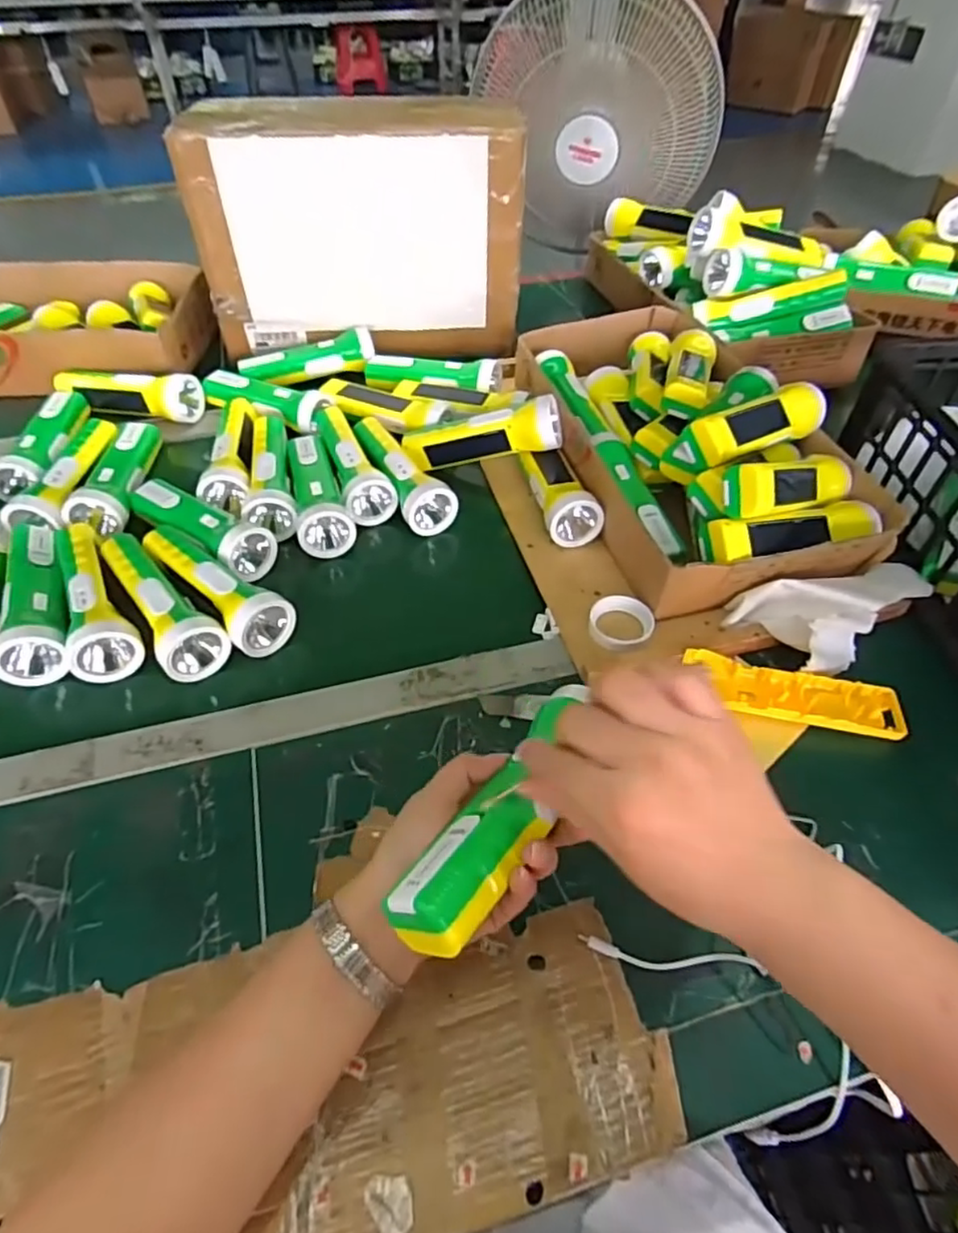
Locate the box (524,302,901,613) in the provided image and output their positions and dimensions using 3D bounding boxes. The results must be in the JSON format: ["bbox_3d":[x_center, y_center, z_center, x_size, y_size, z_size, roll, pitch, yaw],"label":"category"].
[{"bbox_3d":[0.206,-0.212,0.656,0.235,0.109,0.441,-10,50,-9],"label":"box"}]

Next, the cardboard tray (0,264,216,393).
[{"bbox_3d":[-0.587,-0.393,0.852,0.457,0.076,0.267,1,50,1],"label":"cardboard tray"}]

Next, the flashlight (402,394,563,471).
[{"bbox_3d":[0.003,-0.187,0.677,0.164,0.053,0.058,-5,49,24],"label":"flashlight"}]

